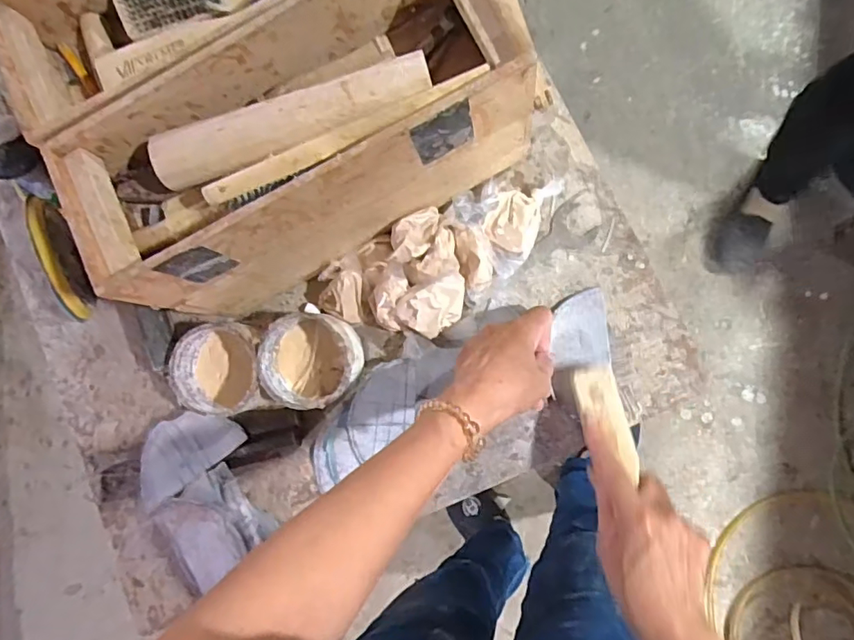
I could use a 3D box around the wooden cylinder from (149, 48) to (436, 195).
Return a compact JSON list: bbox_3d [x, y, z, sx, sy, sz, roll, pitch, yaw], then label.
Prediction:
[{"bbox_3d":[-0.094,-0.136,0.379,0.195,0.032,0.031,-16,84,8],"label":"wooden cylinder"}]

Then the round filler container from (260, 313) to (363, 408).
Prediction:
[{"bbox_3d":[-0.102,0.036,0.489,0.081,0.055,0.079,-1,86,9],"label":"round filler container"}]

